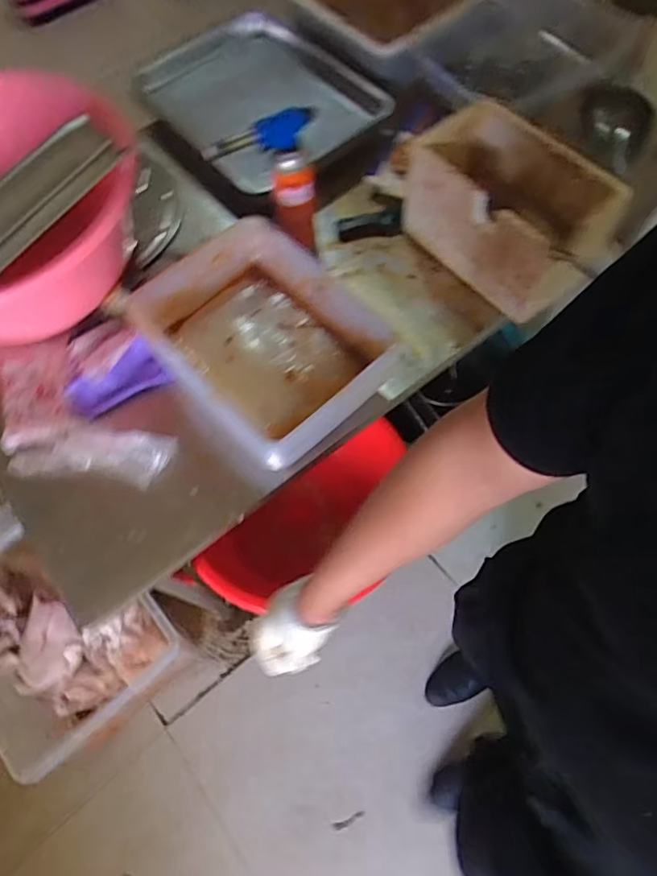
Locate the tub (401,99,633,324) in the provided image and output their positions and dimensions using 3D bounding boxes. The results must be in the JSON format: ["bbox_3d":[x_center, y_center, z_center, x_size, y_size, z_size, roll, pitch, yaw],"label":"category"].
[{"bbox_3d":[0.274,-0.345,0.832,0.172,0.170,0.301,-35,68,-12],"label":"tub"}]

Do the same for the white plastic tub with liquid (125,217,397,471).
[{"bbox_3d":[-0.087,-0.151,0.784,0.261,0.100,0.335,-41,71,-17],"label":"white plastic tub with liquid"}]

